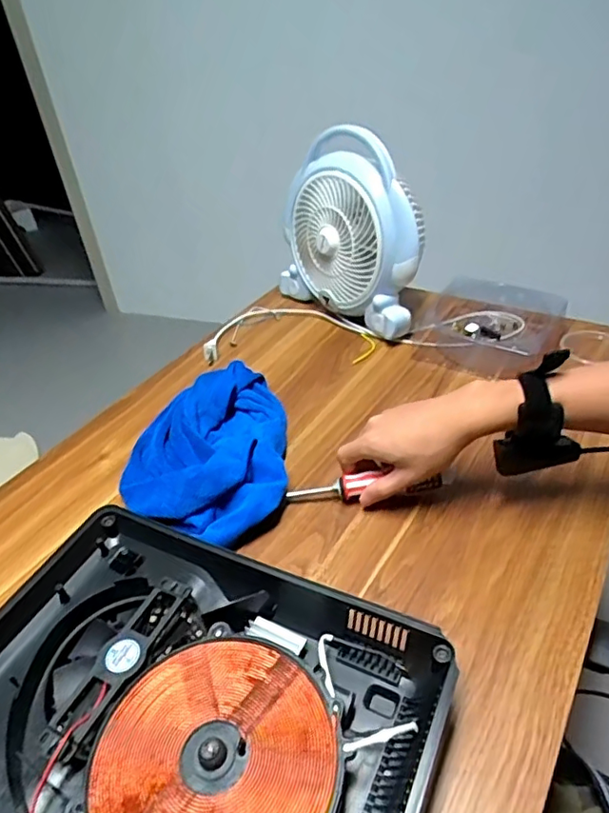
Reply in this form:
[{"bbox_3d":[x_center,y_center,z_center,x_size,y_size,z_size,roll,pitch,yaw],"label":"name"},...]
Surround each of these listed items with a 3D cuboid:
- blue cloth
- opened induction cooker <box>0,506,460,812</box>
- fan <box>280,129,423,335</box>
[{"bbox_3d":[-0.110,0.044,0.616,0.174,0.063,0.254,-5,38,1],"label":"blue cloth"},{"bbox_3d":[-0.096,0.227,0.385,0.338,0.059,0.266,14,42,24],"label":"opened induction cooker"},{"bbox_3d":[0.066,-0.253,0.812,0.104,0.226,0.264,-31,44,-29],"label":"fan"}]

